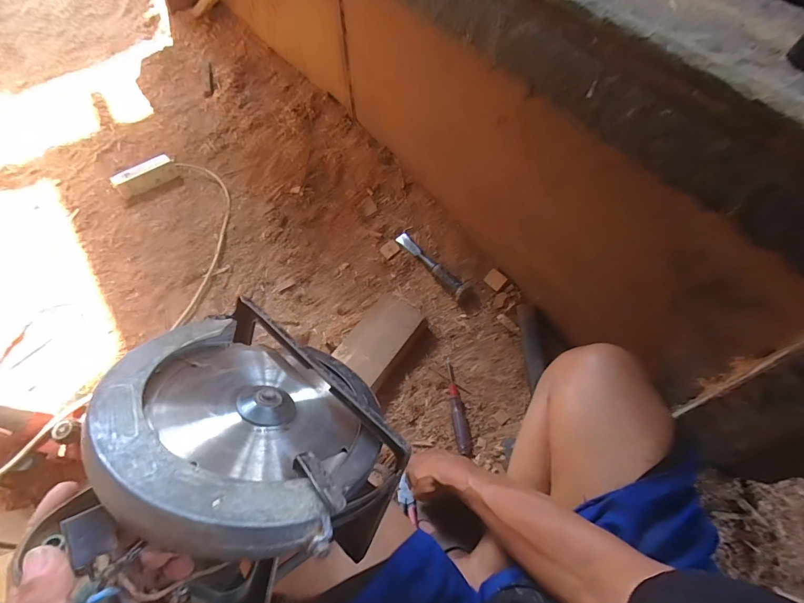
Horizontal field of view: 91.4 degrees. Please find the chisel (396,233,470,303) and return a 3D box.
[{"bbox_3d":[0.072,-0.093,0.930,0.046,0.037,0.229,-35,65,-18],"label":"chisel"}]

